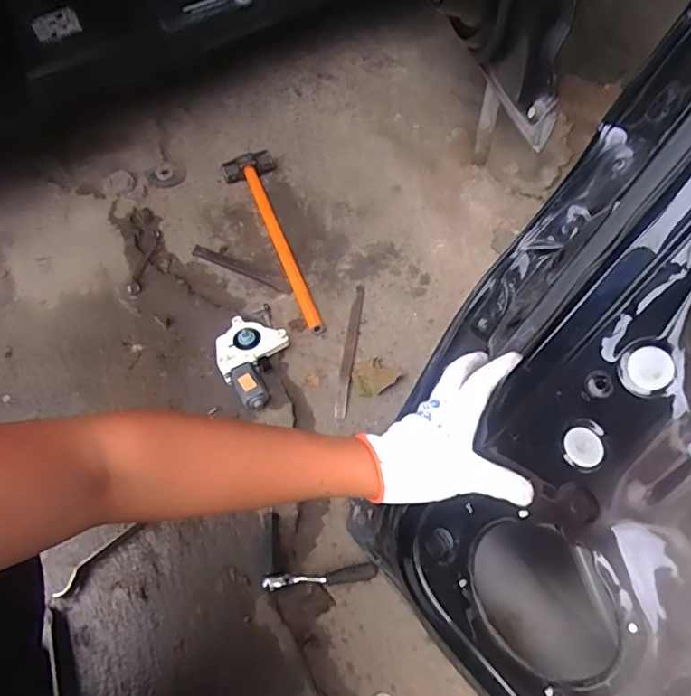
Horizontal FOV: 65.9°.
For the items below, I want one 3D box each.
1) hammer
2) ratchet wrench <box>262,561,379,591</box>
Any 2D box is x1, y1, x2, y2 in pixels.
[{"bbox_3d":[-0.122,-0.206,1.011,0.100,0.053,0.417,-20,75,-13],"label":"hammer"},{"bbox_3d":[-0.032,0.304,0.704,0.149,0.033,0.022,-8,53,-5],"label":"ratchet wrench"}]

